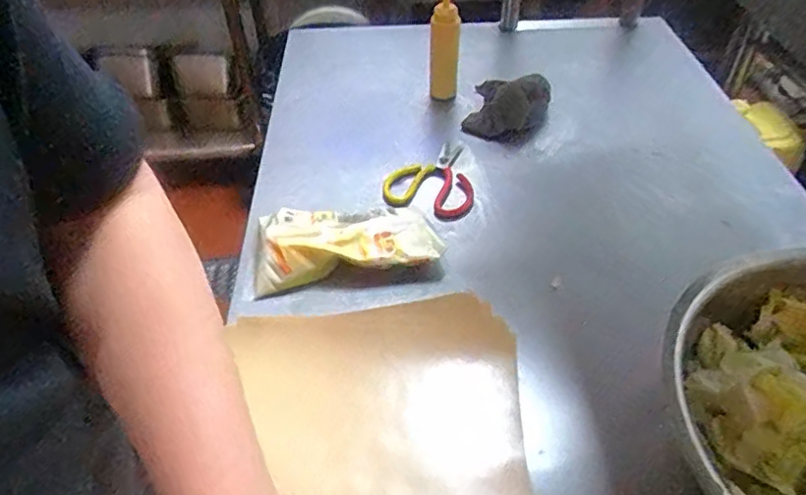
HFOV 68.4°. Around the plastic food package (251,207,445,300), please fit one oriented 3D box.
[{"bbox_3d":[-0.069,-0.008,0.751,0.234,0.052,0.100,-6,45,-5],"label":"plastic food package"}]

